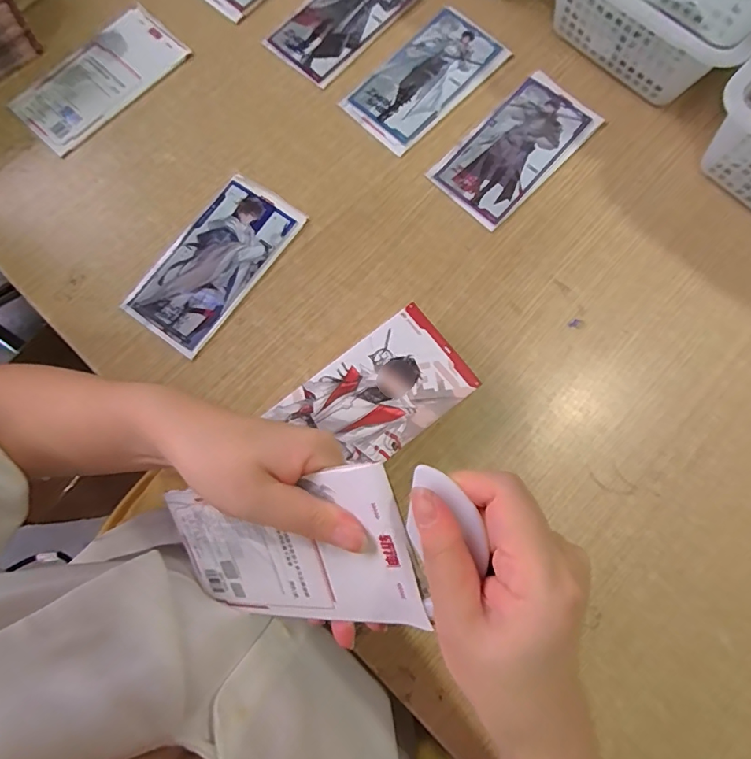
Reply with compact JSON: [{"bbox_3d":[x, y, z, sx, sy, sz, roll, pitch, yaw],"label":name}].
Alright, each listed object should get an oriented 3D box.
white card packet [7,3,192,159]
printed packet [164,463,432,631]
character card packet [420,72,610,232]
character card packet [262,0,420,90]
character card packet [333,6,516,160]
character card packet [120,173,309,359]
[{"bbox_3d":[-0.265,-0.291,0.455,0.084,0.006,0.160,44,81,9],"label":"white card packet"},{"bbox_3d":[-0.049,0.093,0.255,0.158,0.004,0.081,-14,98,31],"label":"printed packet"},{"bbox_3d":[0.133,-0.219,0.444,0.082,0.004,0.164,43,81,9],"label":"character card packet"},{"bbox_3d":[-0.028,-0.369,0.475,0.084,0.004,0.163,39,81,8],"label":"character card packet"},{"bbox_3d":[0.050,-0.294,0.459,0.084,0.004,0.161,43,81,9],"label":"character card packet"},{"bbox_3d":[-0.141,-0.105,0.418,0.081,0.006,0.161,35,80,7],"label":"character card packet"}]

